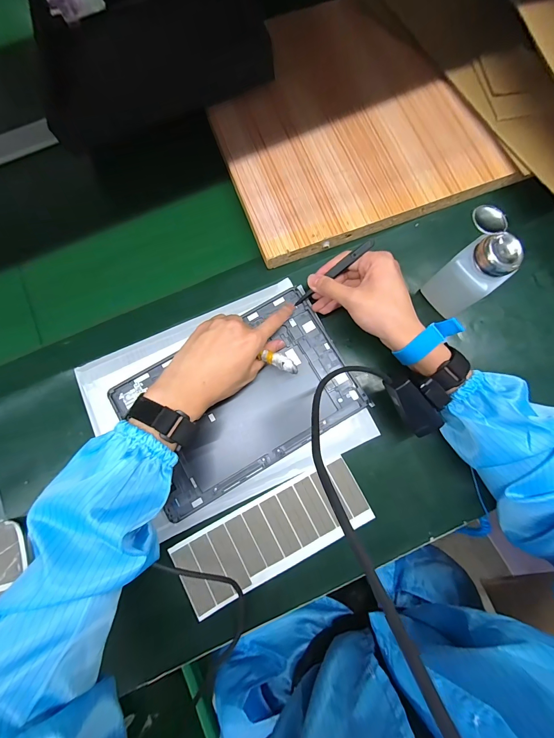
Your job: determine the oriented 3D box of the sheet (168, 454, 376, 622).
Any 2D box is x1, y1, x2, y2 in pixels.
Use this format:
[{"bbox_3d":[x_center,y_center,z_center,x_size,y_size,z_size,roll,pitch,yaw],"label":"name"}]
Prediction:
[{"bbox_3d":[-0.004,0.183,0.353,0.215,0.007,0.080,-28,81,-5],"label":"sheet"}]

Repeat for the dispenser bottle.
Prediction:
[{"bbox_3d":[0.207,-0.106,0.348,0.046,0.114,0.070,-37,79,-7],"label":"dispenser bottle"}]

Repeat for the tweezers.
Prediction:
[{"bbox_3d":[0.062,-0.106,0.355,0.108,0.012,0.012,-32,73,40],"label":"tweezers"}]

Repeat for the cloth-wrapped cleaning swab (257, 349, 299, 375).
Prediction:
[{"bbox_3d":[0.003,-0.008,0.338,0.042,0.009,0.014,25,79,9],"label":"cloth-wrapped cleaning swab"}]

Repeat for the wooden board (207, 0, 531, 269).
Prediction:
[{"bbox_3d":[0.085,-0.342,0.428,0.329,0.028,0.339,-20,77,-3],"label":"wooden board"}]

